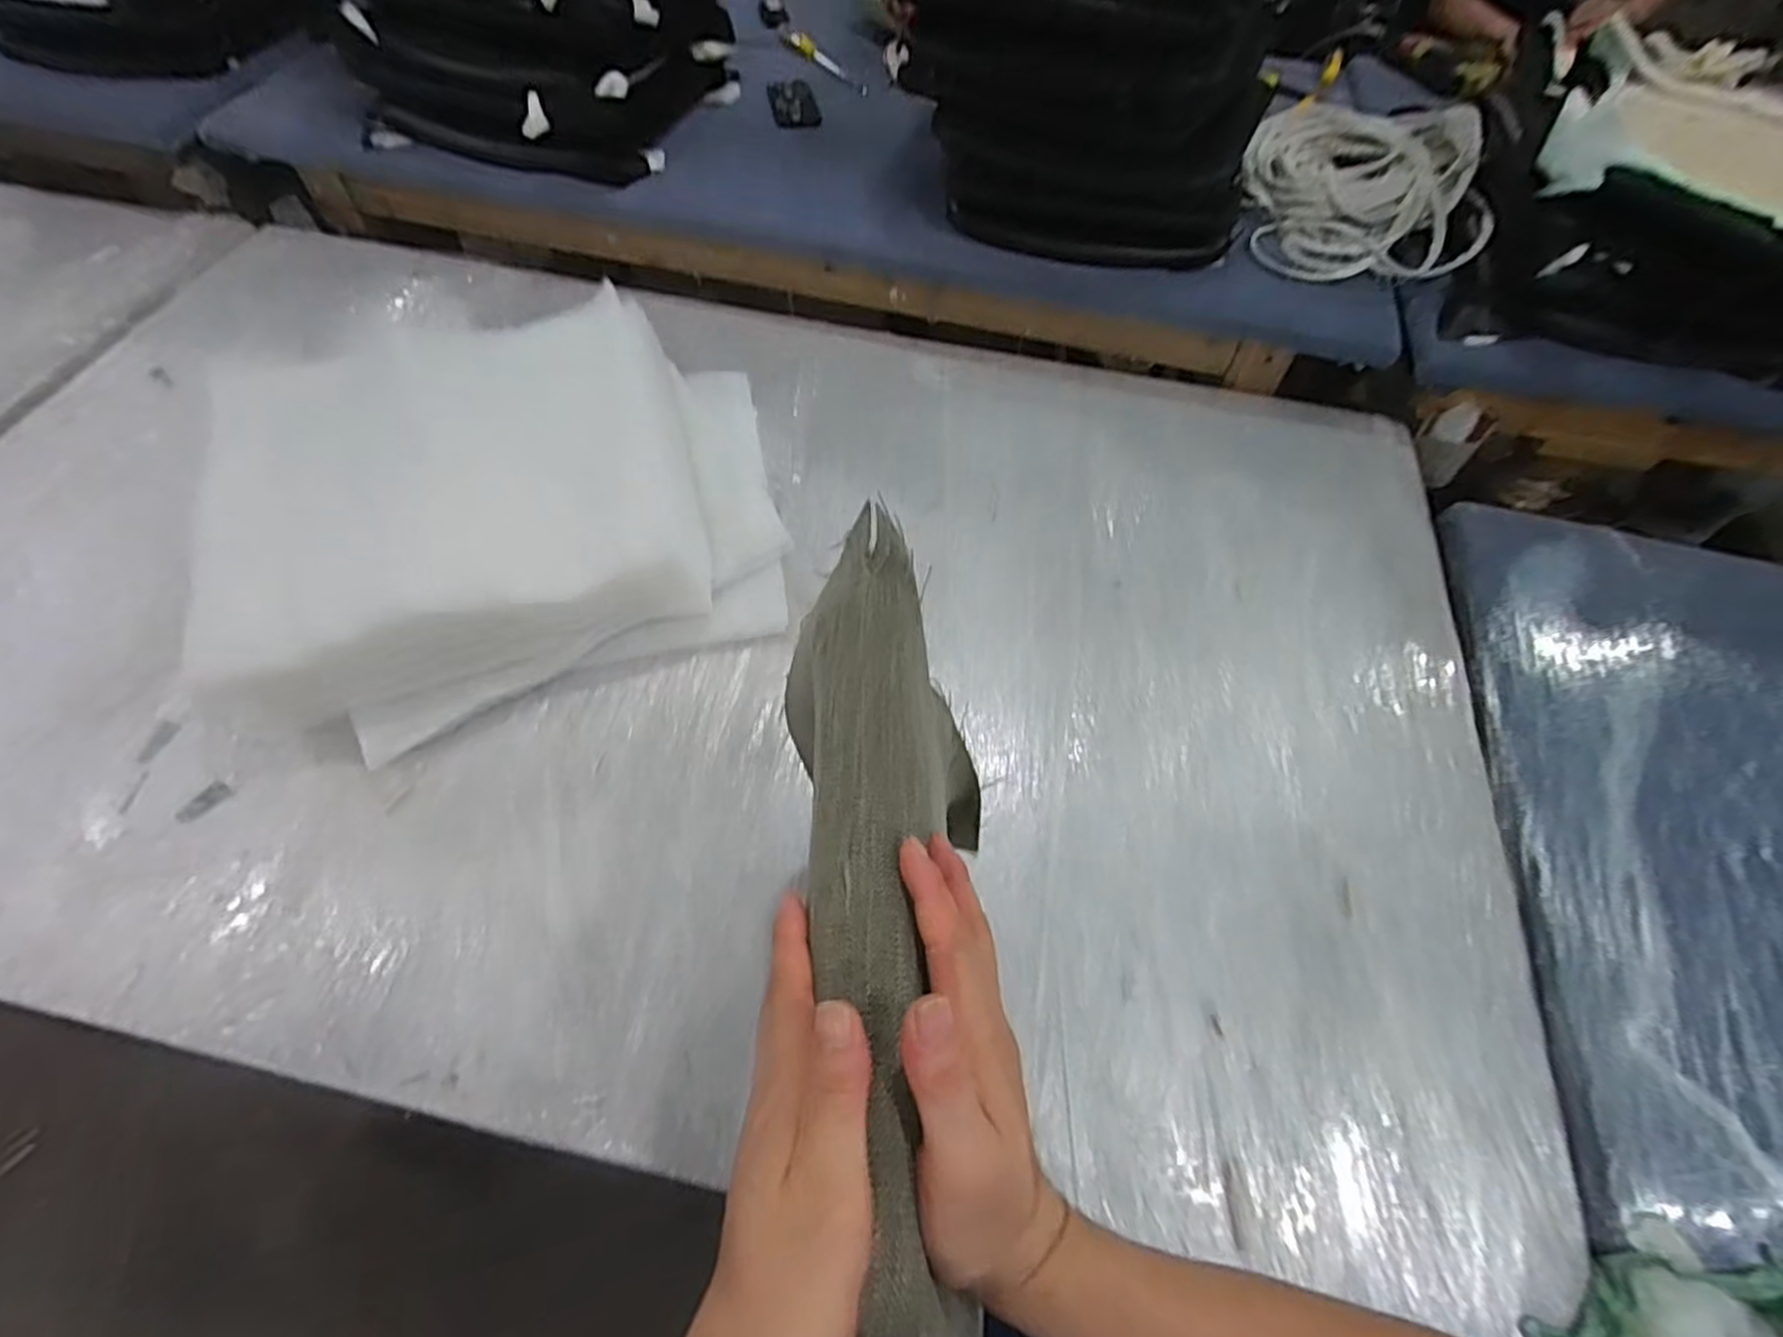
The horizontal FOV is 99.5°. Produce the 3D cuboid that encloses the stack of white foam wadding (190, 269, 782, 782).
[{"bbox_3d":[-0.482,-0.221,0.955,0.649,0.114,0.589,-13,60,-10],"label":"stack of white foam wadding"}]

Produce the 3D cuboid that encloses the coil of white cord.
[{"bbox_3d":[0.763,-0.825,1.216,0.329,0.136,0.540,15,59,6],"label":"coil of white cord"}]

